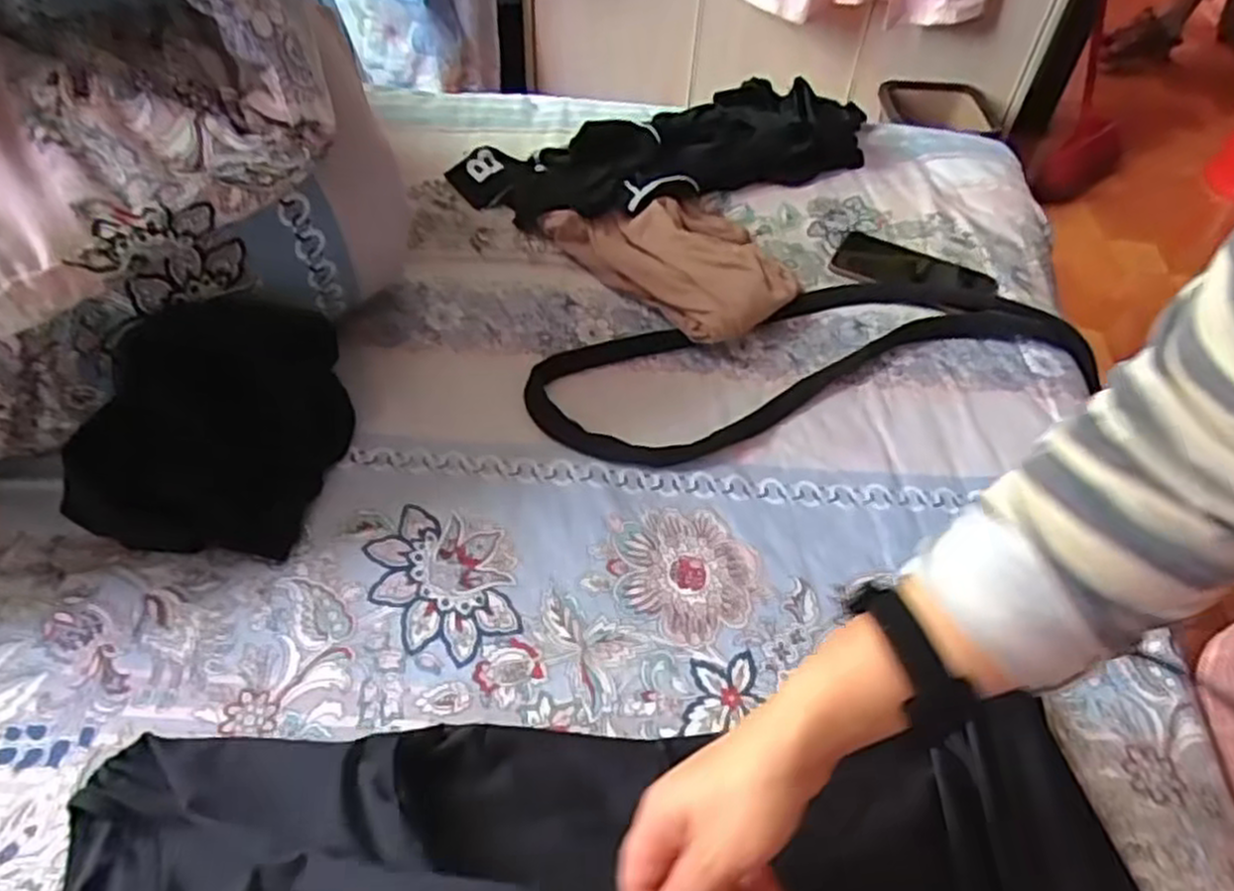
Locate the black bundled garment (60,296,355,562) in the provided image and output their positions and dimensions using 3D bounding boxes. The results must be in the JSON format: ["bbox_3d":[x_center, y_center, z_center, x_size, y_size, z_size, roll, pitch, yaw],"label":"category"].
[{"bbox_3d":[-0.300,-0.022,0.603,0.150,0.123,0.190,5,50,0],"label":"black bundled garment"}]

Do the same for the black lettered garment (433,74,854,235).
[{"bbox_3d":[0.079,-0.358,0.926,0.502,0.081,0.209,-25,56,-24],"label":"black lettered garment"}]

